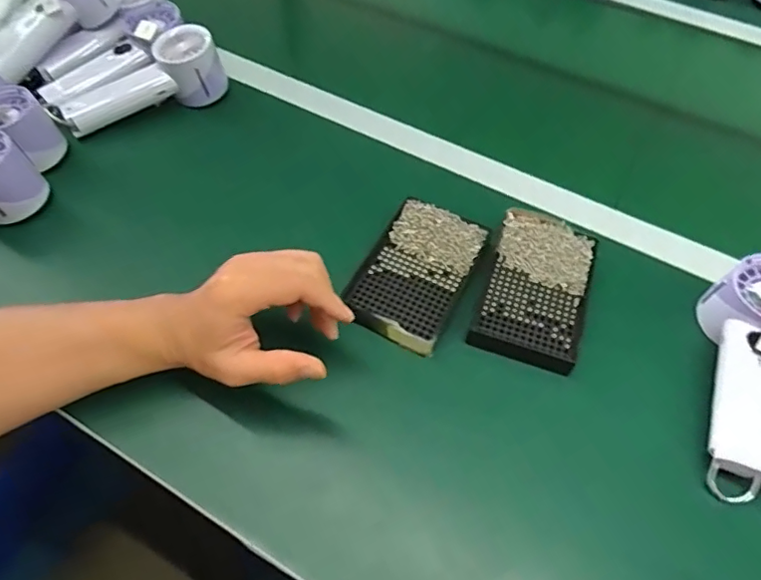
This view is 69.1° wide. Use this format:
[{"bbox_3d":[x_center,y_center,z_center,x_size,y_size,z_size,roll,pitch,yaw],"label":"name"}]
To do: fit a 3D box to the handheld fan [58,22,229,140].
[{"bbox_3d":[-0.250,-0.216,0.599,0.169,0.064,0.058,-29,60,-1],"label":"handheld fan"}]

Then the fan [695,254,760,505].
[{"bbox_3d":[0.280,0.059,0.424,0.064,0.053,0.186,24,58,14],"label":"fan"}]

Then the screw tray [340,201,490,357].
[{"bbox_3d":[0.032,-0.019,0.485,0.084,0.014,0.141,24,58,14],"label":"screw tray"}]

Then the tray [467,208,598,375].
[{"bbox_3d":[0.137,-0.004,0.482,0.083,0.020,0.142,17,57,10],"label":"tray"}]

